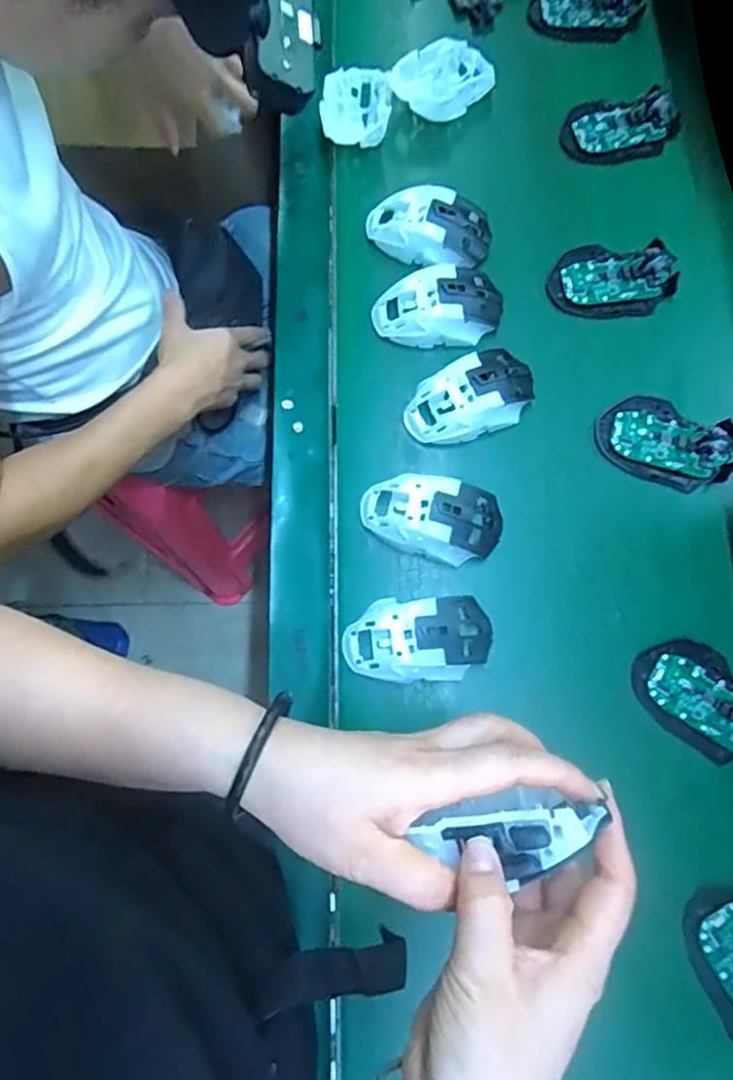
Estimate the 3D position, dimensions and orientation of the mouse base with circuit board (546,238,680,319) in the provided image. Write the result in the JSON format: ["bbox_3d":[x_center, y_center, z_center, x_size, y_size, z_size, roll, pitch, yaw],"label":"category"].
[{"bbox_3d":[0.231,-0.243,0.583,0.116,0.020,0.068,4,77,3],"label":"mouse base with circuit board"}]

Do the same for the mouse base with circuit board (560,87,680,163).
[{"bbox_3d":[0.253,-0.412,0.626,0.112,0.016,0.065,-6,77,0],"label":"mouse base with circuit board"}]

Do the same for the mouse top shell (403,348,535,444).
[{"bbox_3d":[0.091,-0.124,0.549,0.118,0.036,0.068,-28,77,-5],"label":"mouse top shell"}]

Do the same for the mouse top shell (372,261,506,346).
[{"bbox_3d":[0.067,-0.209,0.570,0.114,0.039,0.067,-19,77,-3],"label":"mouse top shell"}]

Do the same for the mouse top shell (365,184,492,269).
[{"bbox_3d":[0.058,-0.292,0.590,0.119,0.037,0.067,12,77,5],"label":"mouse top shell"}]

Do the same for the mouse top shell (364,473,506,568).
[{"bbox_3d":[0.054,-0.019,0.523,0.115,0.038,0.061,11,77,4],"label":"mouse top shell"}]

